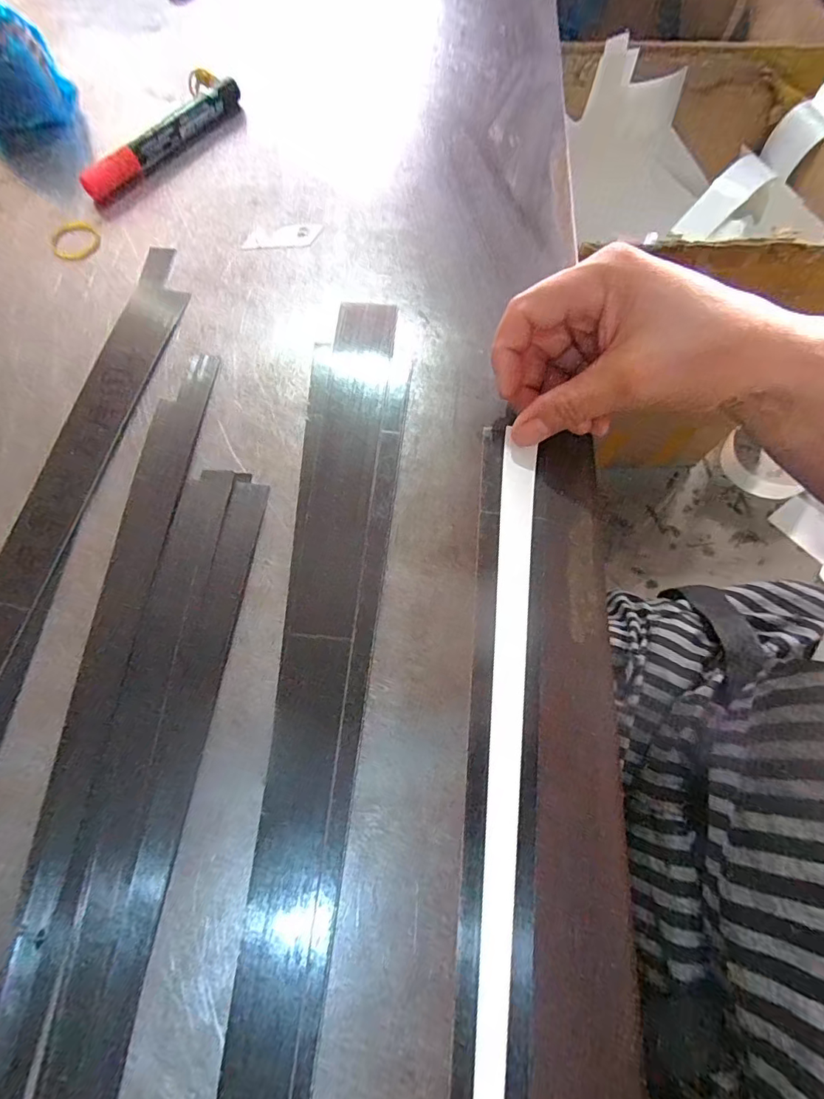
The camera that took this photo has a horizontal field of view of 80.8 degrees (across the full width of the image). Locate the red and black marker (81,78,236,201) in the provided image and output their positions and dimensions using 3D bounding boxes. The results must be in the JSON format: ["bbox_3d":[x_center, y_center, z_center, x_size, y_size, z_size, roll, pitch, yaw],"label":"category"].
[{"bbox_3d":[-0.167,-0.281,0.331,0.016,0.016,0.135,36,73,13],"label":"red and black marker"}]

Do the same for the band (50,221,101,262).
[{"bbox_3d":[-0.213,-0.195,0.305,0.030,0.004,0.032,0,69,0],"label":"band"}]

